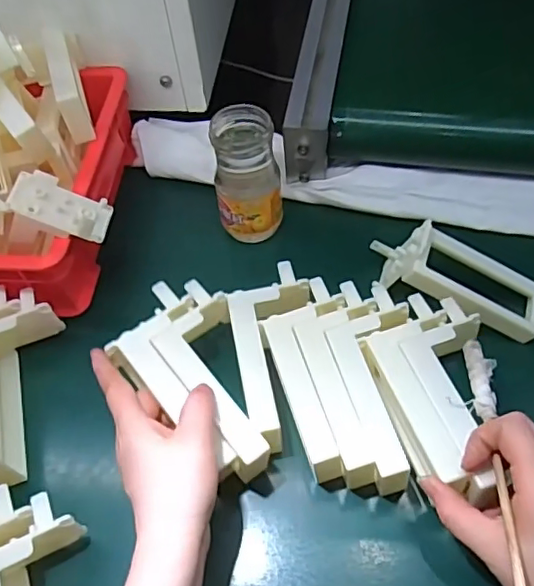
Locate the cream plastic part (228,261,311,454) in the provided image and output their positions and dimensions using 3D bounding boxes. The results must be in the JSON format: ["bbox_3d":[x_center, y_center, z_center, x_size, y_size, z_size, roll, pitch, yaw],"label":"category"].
[{"bbox_3d":[0.008,0.048,0.459,0.064,0.043,0.146,-8,54,-1],"label":"cream plastic part"}]

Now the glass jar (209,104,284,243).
[{"bbox_3d":[-0.017,-0.103,0.530,0.058,0.124,0.054,-2,54,3],"label":"glass jar"}]

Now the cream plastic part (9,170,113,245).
[{"bbox_3d":[-0.168,-0.073,0.472,0.077,0.010,0.047,21,53,-17],"label":"cream plastic part"}]

